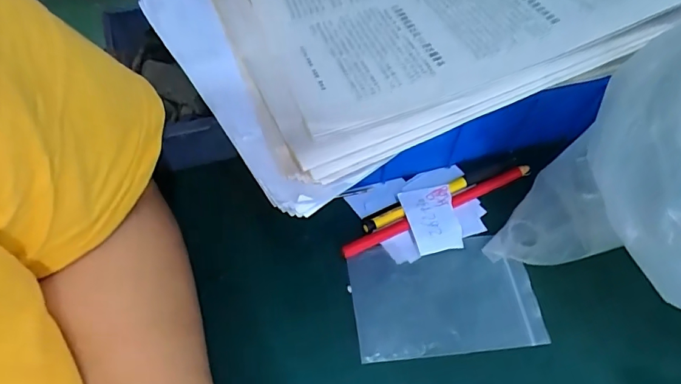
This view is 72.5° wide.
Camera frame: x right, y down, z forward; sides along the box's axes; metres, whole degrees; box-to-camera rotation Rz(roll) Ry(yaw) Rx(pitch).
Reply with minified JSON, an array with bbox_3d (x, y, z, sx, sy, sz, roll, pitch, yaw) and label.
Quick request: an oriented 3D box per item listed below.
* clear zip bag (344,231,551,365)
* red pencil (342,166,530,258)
[{"bbox_3d":[0.070,0.070,0.314,0.122,0.005,0.076,-5,56,-6],"label":"clear zip bag"},{"bbox_3d":[0.075,0.011,0.349,0.163,0.007,0.010,-22,60,-16],"label":"red pencil"}]

